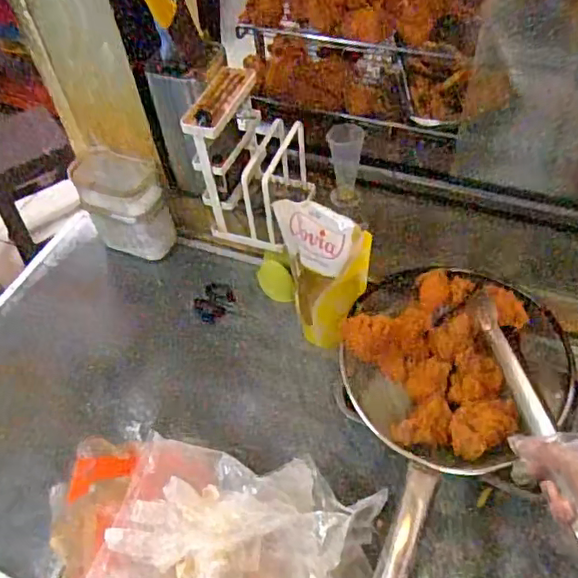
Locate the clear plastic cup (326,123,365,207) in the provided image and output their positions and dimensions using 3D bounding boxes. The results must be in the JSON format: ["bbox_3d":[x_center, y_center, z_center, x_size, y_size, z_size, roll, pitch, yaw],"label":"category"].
[{"bbox_3d":[0.088,-0.188,0.918,0.056,0.107,0.050,-2,52,4],"label":"clear plastic cup"}]

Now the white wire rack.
[{"bbox_3d":[-0.050,-0.185,0.864,0.137,0.215,0.164,11,54,13],"label":"white wire rack"}]

